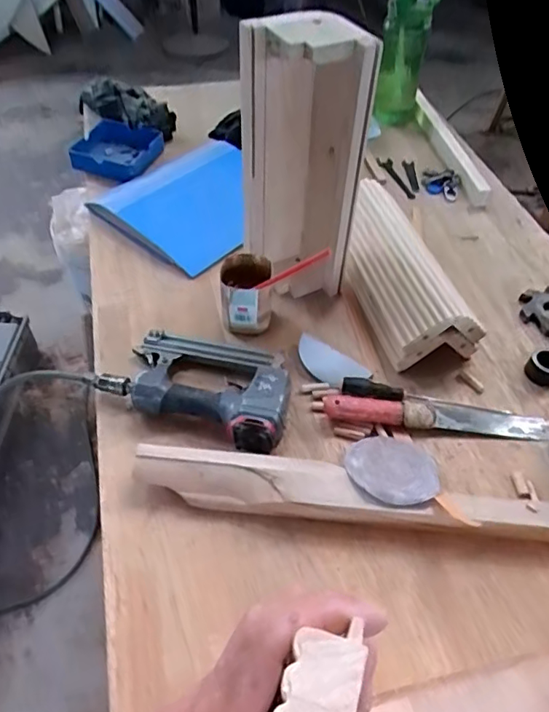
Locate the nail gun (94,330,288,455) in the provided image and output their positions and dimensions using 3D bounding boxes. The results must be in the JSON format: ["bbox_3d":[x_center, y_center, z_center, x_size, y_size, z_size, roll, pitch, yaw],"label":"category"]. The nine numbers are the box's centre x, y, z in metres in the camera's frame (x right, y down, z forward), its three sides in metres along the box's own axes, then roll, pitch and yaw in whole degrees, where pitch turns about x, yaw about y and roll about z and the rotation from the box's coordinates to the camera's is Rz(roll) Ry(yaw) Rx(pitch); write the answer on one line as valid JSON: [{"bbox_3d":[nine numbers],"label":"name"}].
[{"bbox_3d":[-0.093,0.026,0.717,0.252,0.069,0.158,18,52,12],"label":"nail gun"}]

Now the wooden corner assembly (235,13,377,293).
[{"bbox_3d":[0.033,-0.258,0.773,0.155,0.386,0.095,-2,51,-4],"label":"wooden corner assembly"}]

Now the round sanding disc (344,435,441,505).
[{"bbox_3d":[0.142,0.132,0.647,0.106,0.012,0.114,5,26,-2],"label":"round sanding disc"}]

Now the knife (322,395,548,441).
[{"bbox_3d":[0.215,0.079,0.703,0.295,0.026,0.039,4,50,1],"label":"knife"}]

